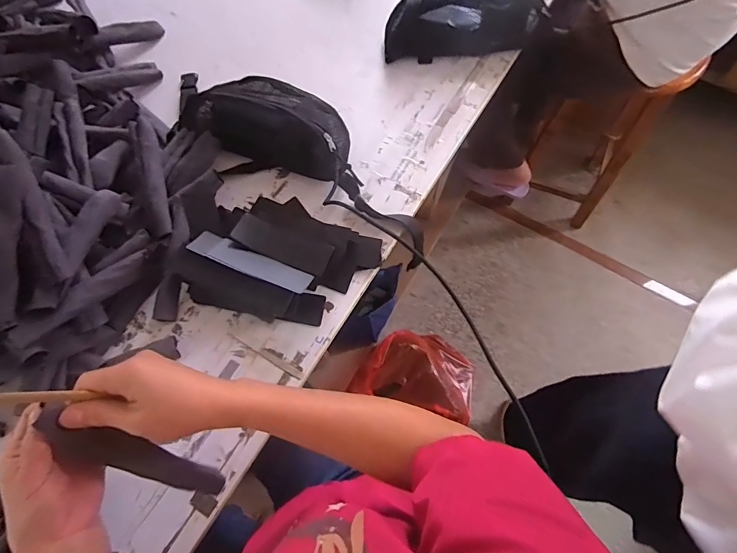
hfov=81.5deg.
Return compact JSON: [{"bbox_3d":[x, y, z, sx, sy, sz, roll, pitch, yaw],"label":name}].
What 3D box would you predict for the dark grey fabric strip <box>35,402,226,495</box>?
[{"bbox_3d":[-0.211,0.166,0.393,0.016,0.182,0.034,15,66,49],"label":"dark grey fabric strip"}]

